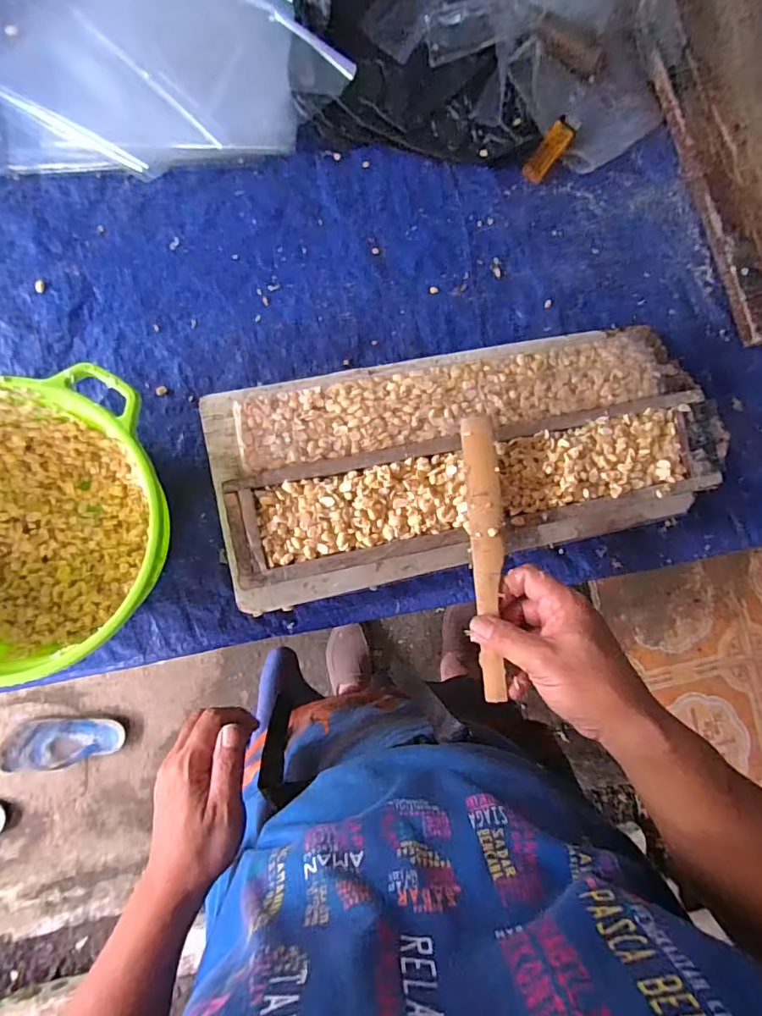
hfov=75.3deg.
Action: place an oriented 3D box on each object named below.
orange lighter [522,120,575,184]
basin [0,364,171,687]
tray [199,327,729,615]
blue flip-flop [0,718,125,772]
[{"bbox_3d":[0.174,-0.372,0.516,0.023,0.010,0.068,36,80,-2],"label":"orange lighter"},{"bbox_3d":[-0.262,0.017,0.379,0.198,0.100,0.200,1,83,-8],"label":"basin"},{"bbox_3d":[0.089,-0.050,0.442,0.461,0.063,0.194,-12,85,-9],"label":"tray"},{"bbox_3d":[-0.744,0.553,1.161,0.260,0.032,0.108,-1,83,-8],"label":"blue flip-flop"}]

